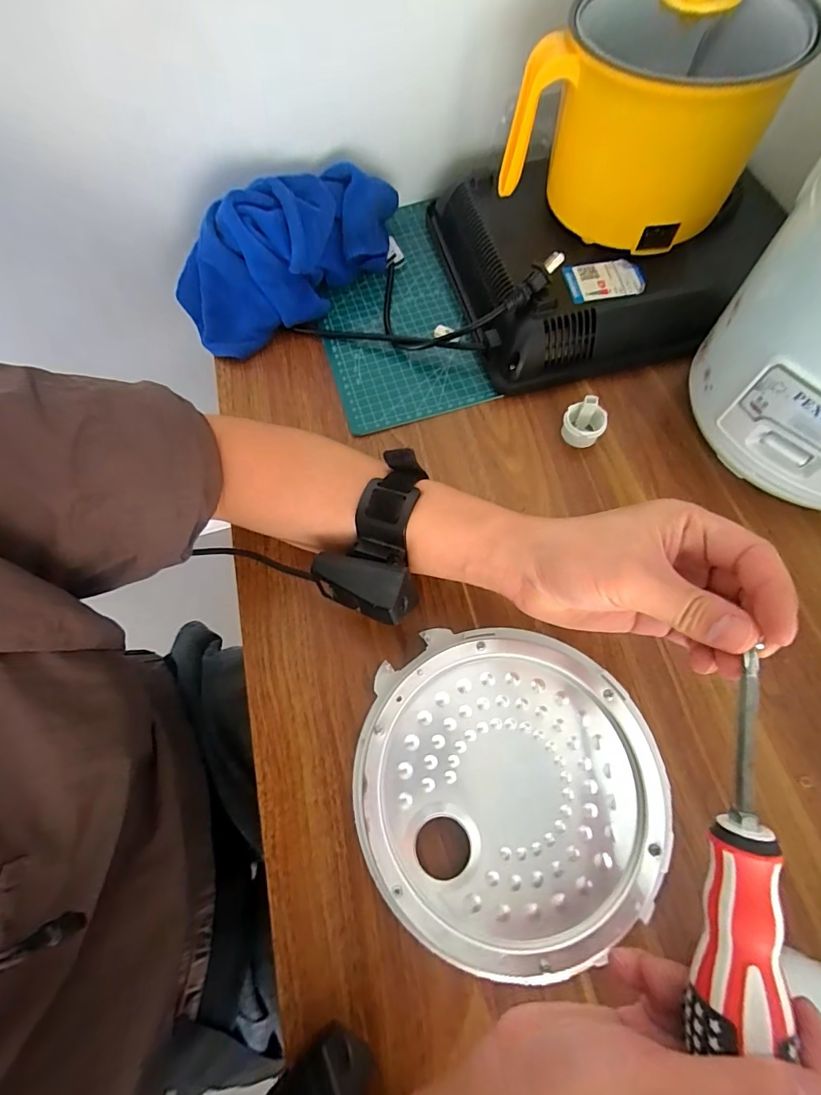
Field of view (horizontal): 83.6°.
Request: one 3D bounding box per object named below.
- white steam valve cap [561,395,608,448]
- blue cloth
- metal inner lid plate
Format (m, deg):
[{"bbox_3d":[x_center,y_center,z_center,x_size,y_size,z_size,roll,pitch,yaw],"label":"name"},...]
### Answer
[{"bbox_3d":[0.151,-0.108,0.399,0.034,0.033,0.030,25,71,11],"label":"white steam valve cap"},{"bbox_3d":[-0.112,-0.293,0.449,0.237,0.092,0.098,-30,70,-10],"label":"blue cloth"},{"bbox_3d":[0.063,0.150,0.299,0.188,0.021,0.191,-1,68,2],"label":"metal inner lid plate"}]

